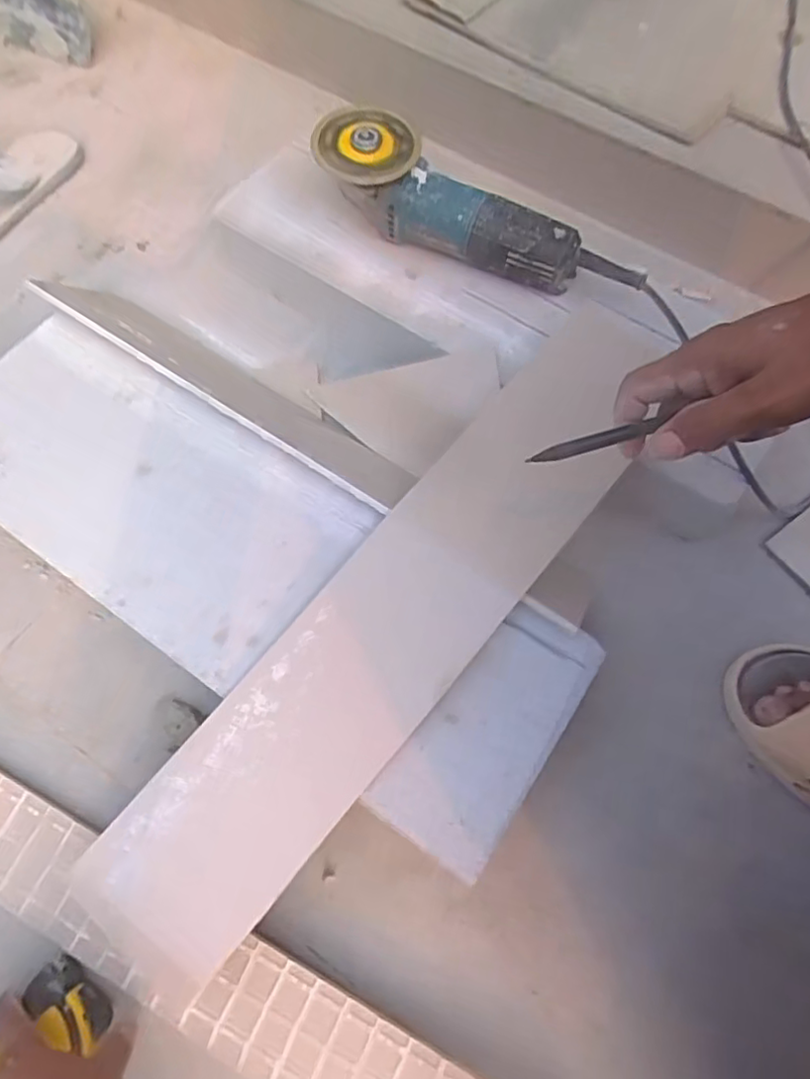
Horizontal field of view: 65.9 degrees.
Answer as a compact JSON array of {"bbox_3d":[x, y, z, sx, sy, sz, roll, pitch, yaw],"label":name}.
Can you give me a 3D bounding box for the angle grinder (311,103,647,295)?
[{"bbox_3d":[0.071,-0.316,0.599,0.326,0.077,0.076,23,69,8],"label":"angle grinder"}]

